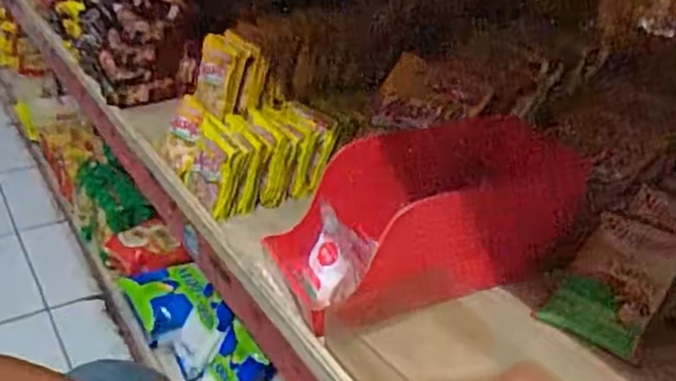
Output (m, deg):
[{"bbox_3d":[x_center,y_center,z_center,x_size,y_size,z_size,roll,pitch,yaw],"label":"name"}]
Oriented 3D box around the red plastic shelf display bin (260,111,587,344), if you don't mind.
[{"bbox_3d":[0.082,0.013,0.597,0.261,0.131,0.111,-11,32,-23],"label":"red plastic shelf display bin"}]

